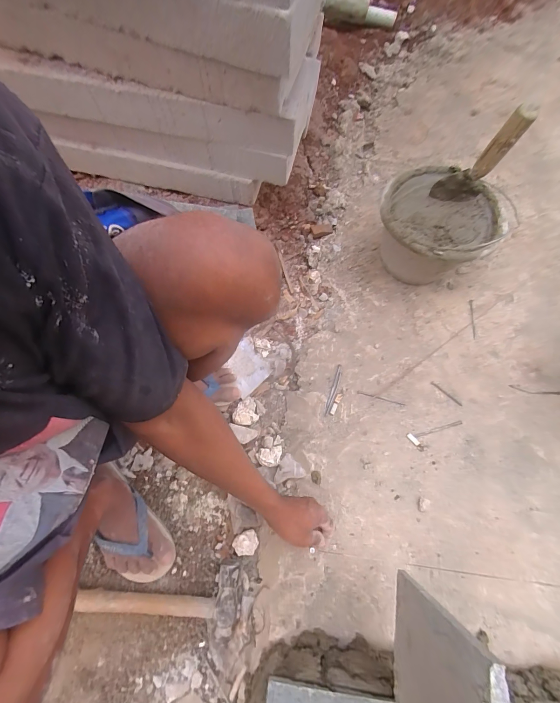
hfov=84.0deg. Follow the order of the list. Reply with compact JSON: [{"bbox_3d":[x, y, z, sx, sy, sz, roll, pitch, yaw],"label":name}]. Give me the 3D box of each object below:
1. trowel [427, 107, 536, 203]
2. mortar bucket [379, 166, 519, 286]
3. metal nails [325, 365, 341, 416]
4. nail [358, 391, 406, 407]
[{"bbox_3d":[0.374,-0.345,0.573,0.094,0.211,0.042,-6,88,-1],"label":"trowel"},{"bbox_3d":[0.337,-0.259,0.705,0.233,0.193,0.224,0,75,2],"label":"mortar bucket"},{"bbox_3d":[0.117,0.082,0.671,0.012,0.004,0.116,18,69,9],"label":"metal nails"},{"bbox_3d":[0.215,0.100,0.661,0.100,0.004,0.006,14,68,8],"label":"nail"}]

